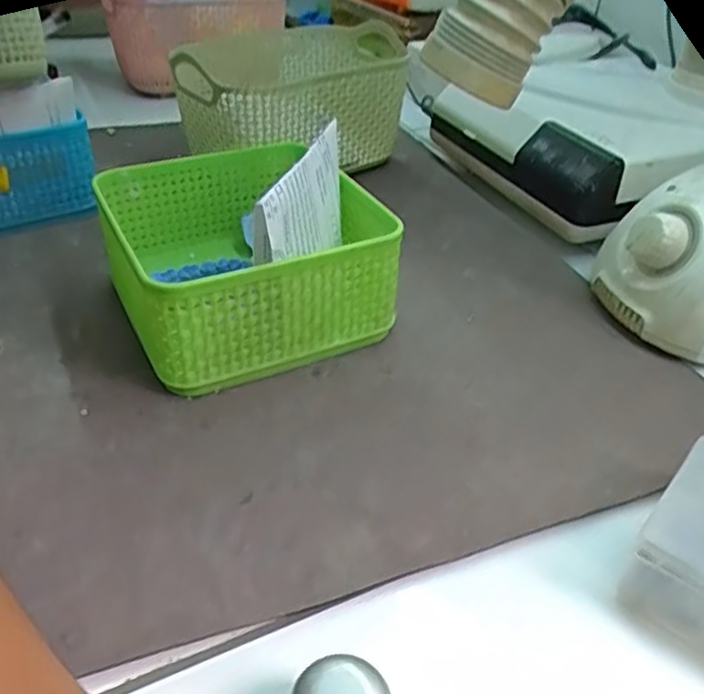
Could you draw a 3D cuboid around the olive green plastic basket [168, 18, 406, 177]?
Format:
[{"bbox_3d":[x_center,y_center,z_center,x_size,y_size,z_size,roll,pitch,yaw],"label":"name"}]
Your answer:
[{"bbox_3d":[-0.034,-0.178,0.522,0.182,0.083,0.096,-26,46,-32],"label":"olive green plastic basket"}]

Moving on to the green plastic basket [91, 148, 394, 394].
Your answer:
[{"bbox_3d":[-0.059,-0.048,0.369,0.126,0.064,0.134,-15,41,-22],"label":"green plastic basket"}]

